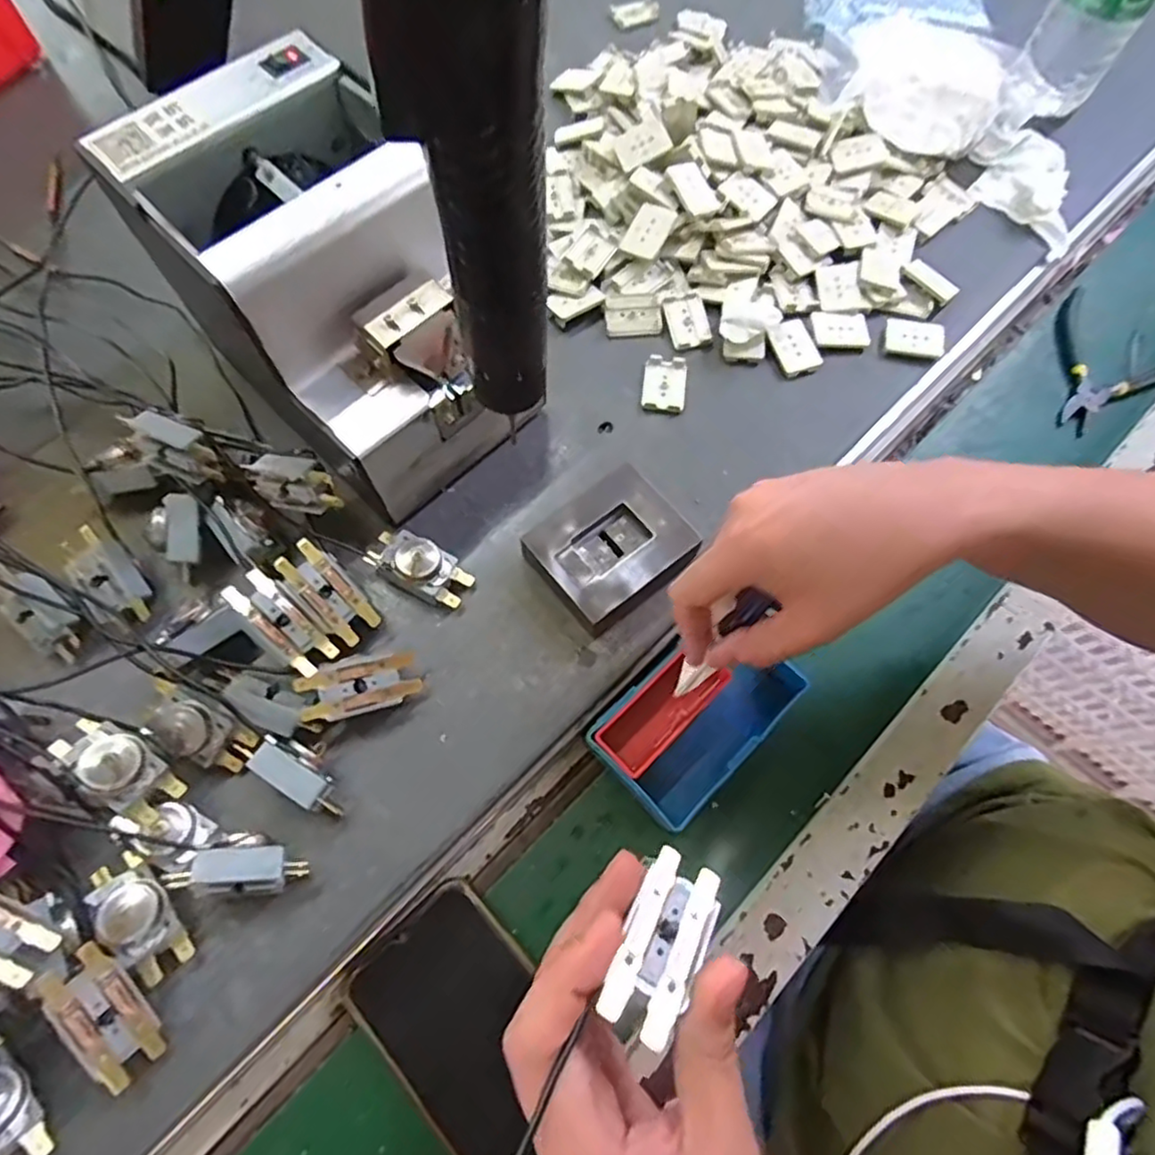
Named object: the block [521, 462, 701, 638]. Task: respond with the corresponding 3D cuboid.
[{"bbox_3d":[0.020,-0.015,0.375,0.082,0.029,0.069,-38,75,-15],"label":"block"}]

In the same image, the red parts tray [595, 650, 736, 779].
[{"bbox_3d":[0.047,0.073,0.365,0.077,0.013,0.032,-42,76,-16],"label":"red parts tray"}]

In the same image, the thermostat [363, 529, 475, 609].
[{"bbox_3d":[-0.091,-0.006,0.370,0.058,0.025,0.030,29,71,8],"label":"thermostat"}]

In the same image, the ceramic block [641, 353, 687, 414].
[{"bbox_3d":[0.058,-0.127,0.433,0.028,0.004,0.043,8,69,0],"label":"ceramic block"}]

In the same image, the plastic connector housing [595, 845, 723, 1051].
[{"bbox_3d":[0.030,0.119,0.218,0.026,0.009,0.059,29,39,9],"label":"plastic connector housing"}]

